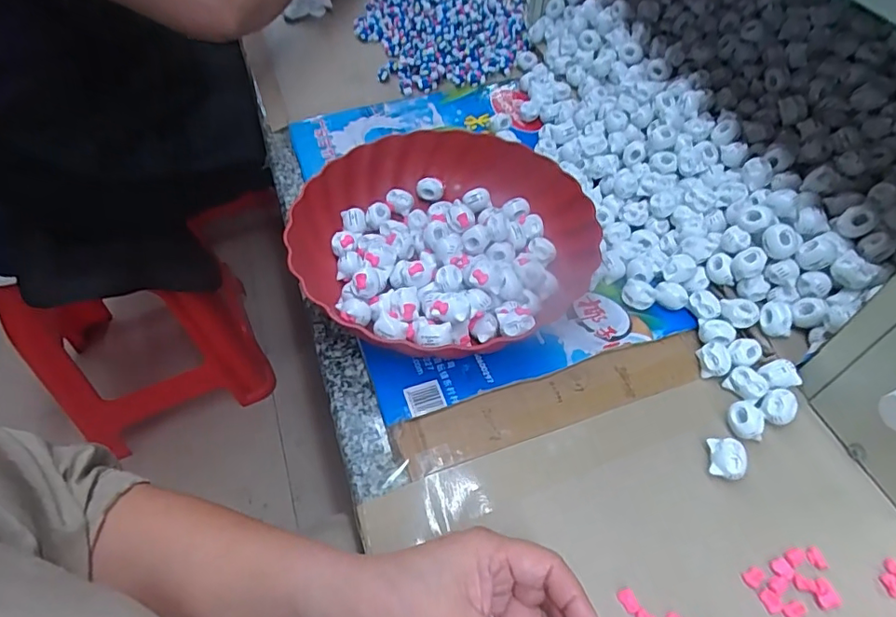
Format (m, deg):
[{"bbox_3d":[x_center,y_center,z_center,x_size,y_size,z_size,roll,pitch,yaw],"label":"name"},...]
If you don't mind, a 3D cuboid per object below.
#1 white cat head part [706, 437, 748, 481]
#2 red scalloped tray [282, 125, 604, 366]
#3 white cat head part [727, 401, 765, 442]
[{"bbox_3d":[0.183,0.099,0.347,0.019,0.017,0.025,10,51,6],"label":"white cat head part"},{"bbox_3d":[-0.001,-0.057,0.444,0.234,0.052,0.250,29,55,20],"label":"red scalloped tray"},{"bbox_3d":[0.205,0.078,0.362,0.020,0.018,0.022,13,51,8],"label":"white cat head part"}]

